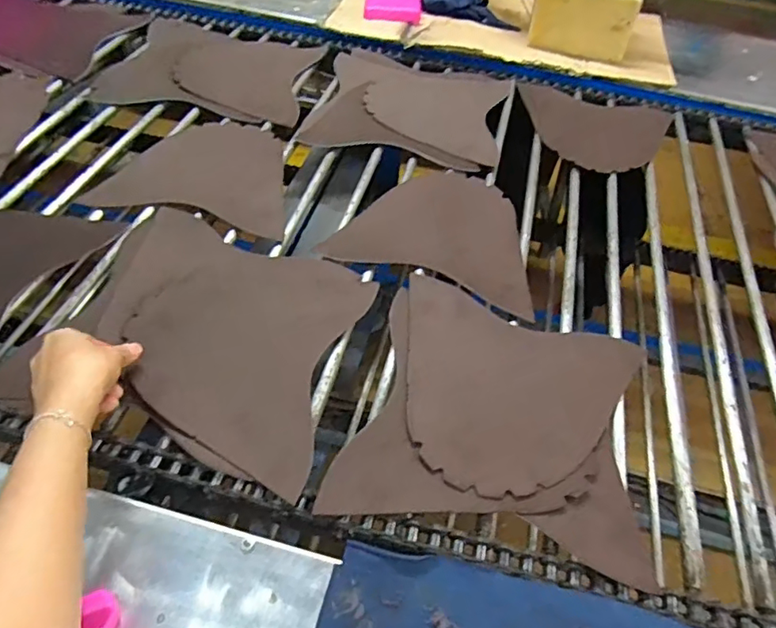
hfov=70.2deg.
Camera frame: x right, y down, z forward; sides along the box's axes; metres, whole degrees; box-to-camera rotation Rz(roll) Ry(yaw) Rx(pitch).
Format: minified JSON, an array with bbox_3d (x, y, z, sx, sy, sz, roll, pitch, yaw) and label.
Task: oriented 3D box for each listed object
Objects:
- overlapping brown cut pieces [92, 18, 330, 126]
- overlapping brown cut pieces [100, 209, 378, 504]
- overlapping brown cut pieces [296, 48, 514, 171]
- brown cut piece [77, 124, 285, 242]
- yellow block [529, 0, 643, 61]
[{"bbox_3d":[-0.282,-0.407,0.913,0.307,0.009,0.262,8,50,1],"label":"overlapping brown cut pieces"},{"bbox_3d":[-0.172,0.015,0.565,0.275,0.010,0.258,17,51,8],"label":"overlapping brown cut pieces"},{"bbox_3d":[0.040,-0.343,0.884,0.285,0.016,0.289,10,50,3],"label":"overlapping brown cut pieces"},{"bbox_3d":[-0.235,-0.194,0.747,0.240,0.008,0.211,11,52,3],"label":"brown cut piece"},{"bbox_3d":[0.347,-0.538,0.985,0.167,0.105,0.138,14,52,3],"label":"yellow block"}]

